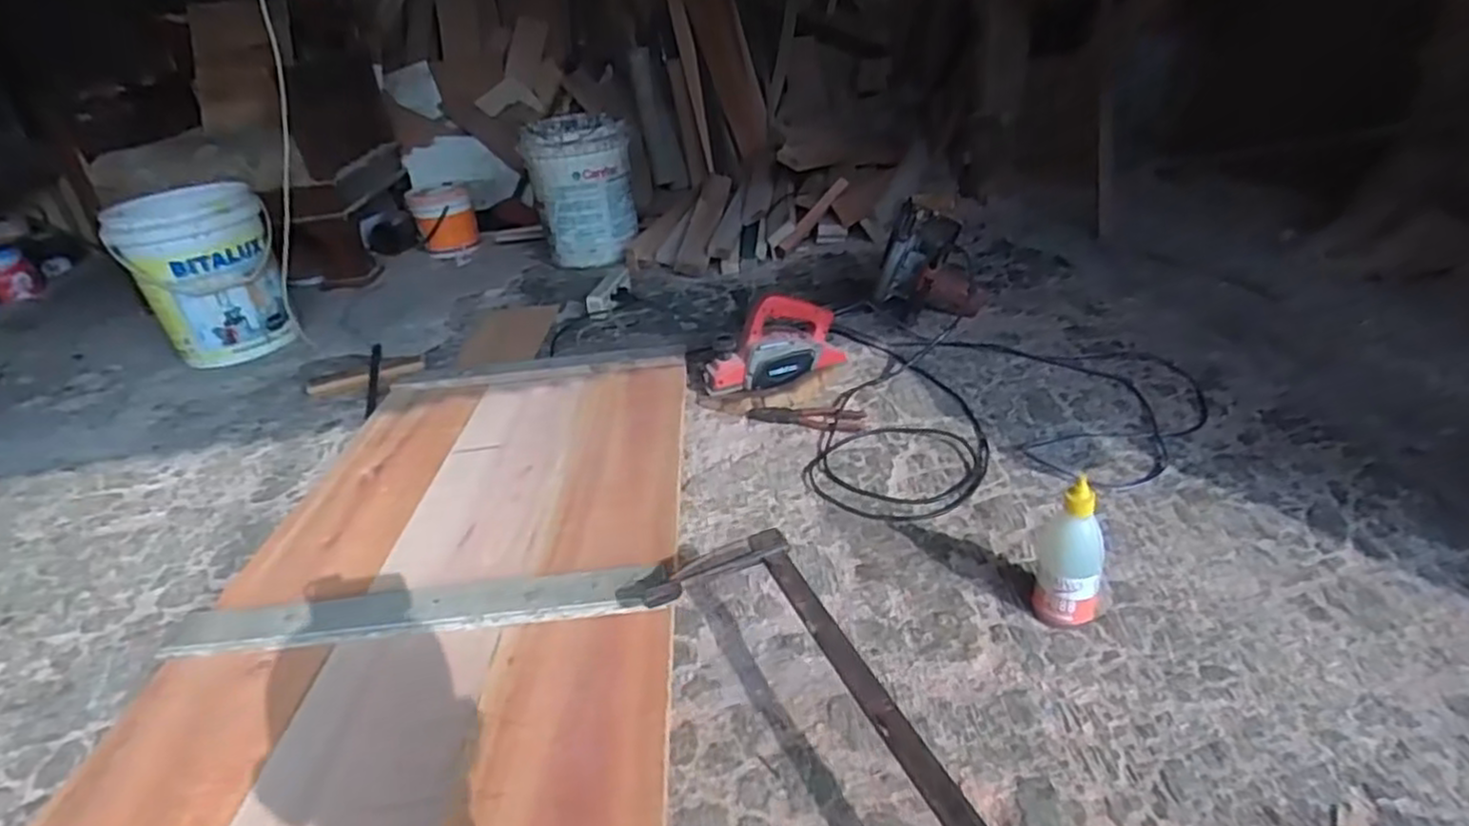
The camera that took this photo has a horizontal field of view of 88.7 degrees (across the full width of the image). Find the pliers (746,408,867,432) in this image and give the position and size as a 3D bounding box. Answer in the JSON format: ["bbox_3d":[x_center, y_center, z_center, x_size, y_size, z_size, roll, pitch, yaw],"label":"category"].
[{"bbox_3d":[0.125,0.004,1.296,0.196,0.015,0.056,5,33,18],"label":"pliers"}]

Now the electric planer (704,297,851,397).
[{"bbox_3d":[0.078,-0.115,1.372,0.268,0.146,0.117,-16,33,-16],"label":"electric planer"}]

